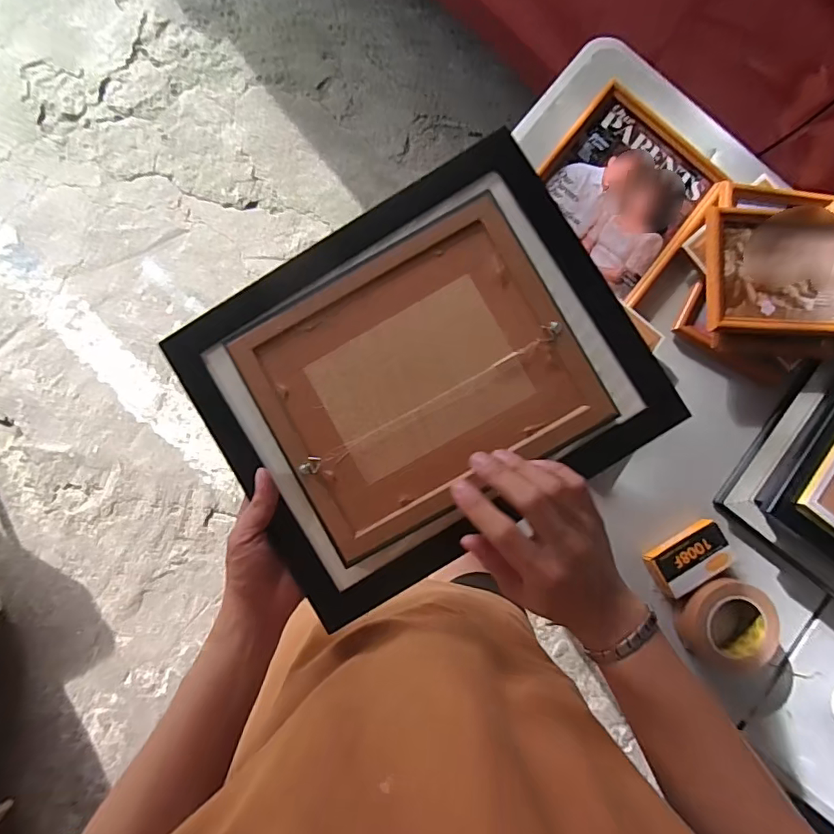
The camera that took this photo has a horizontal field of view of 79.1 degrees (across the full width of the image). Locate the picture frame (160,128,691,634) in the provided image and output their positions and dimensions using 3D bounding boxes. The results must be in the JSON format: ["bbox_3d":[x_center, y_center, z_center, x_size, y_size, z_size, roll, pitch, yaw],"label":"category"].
[{"bbox_3d":[0.003,-0.033,0.431,0.351,0.027,0.285,-31,85,1],"label":"picture frame"}]

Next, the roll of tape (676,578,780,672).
[{"bbox_3d":[0.414,0.279,0.683,0.119,0.058,0.118,0,87,-4],"label":"roll of tape"}]

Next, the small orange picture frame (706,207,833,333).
[{"bbox_3d":[0.512,-0.200,0.685,0.243,0.036,0.170,1,86,-4],"label":"small orange picture frame"}]

